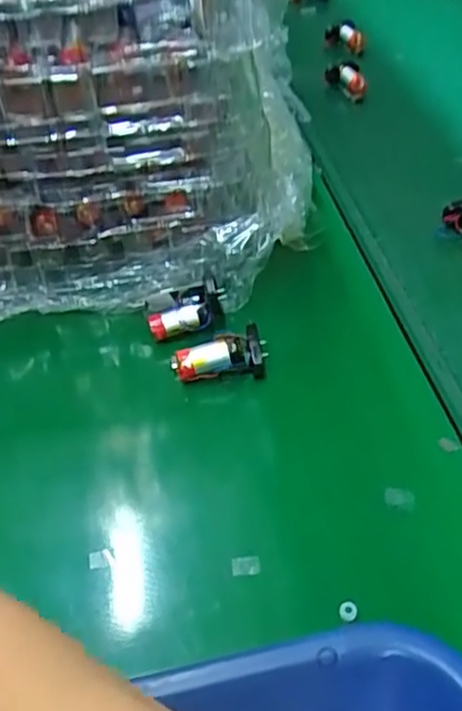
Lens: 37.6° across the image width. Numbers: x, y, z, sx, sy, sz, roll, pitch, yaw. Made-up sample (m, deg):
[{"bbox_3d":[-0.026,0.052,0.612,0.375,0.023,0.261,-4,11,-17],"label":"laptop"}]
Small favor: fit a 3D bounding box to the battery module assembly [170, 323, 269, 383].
[{"bbox_3d":[-0.006,-0.001,0.383,0.051,0.023,0.024,-18,46,-11],"label":"battery module assembly"}]

